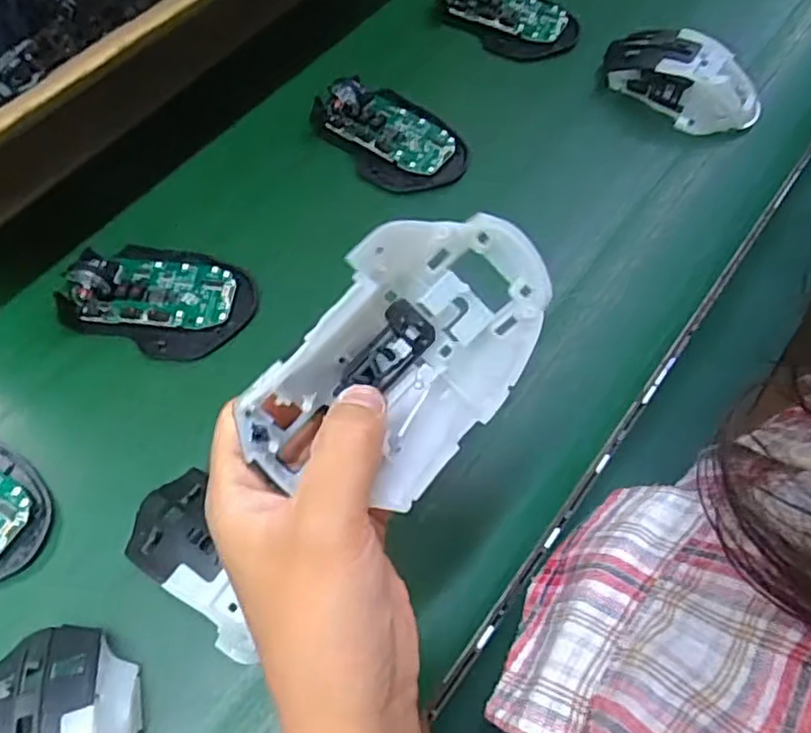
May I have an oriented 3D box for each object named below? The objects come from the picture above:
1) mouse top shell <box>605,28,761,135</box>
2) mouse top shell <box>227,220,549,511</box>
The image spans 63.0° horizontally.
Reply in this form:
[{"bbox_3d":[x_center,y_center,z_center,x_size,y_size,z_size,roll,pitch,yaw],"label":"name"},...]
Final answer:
[{"bbox_3d":[0.204,-0.213,0.487,0.116,0.036,0.058,33,72,15],"label":"mouse top shell"},{"bbox_3d":[-0.002,-0.002,0.230,0.067,0.035,0.109,35,92,-7],"label":"mouse top shell"}]

